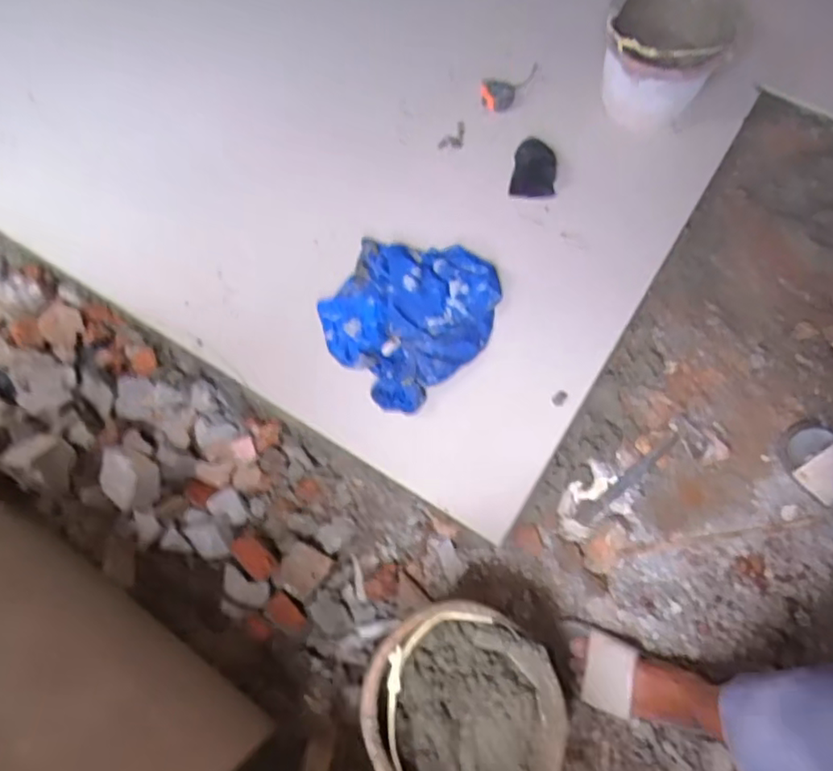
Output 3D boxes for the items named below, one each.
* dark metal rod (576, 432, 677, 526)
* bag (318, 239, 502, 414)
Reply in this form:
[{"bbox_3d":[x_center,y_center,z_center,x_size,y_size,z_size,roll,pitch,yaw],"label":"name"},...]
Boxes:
[{"bbox_3d":[0.384,0.167,1.117,0.235,0.014,0.032,-36,73,-12],"label":"dark metal rod"},{"bbox_3d":[-0.011,-0.150,1.181,0.327,0.068,0.306,-40,73,-13],"label":"bag"}]

